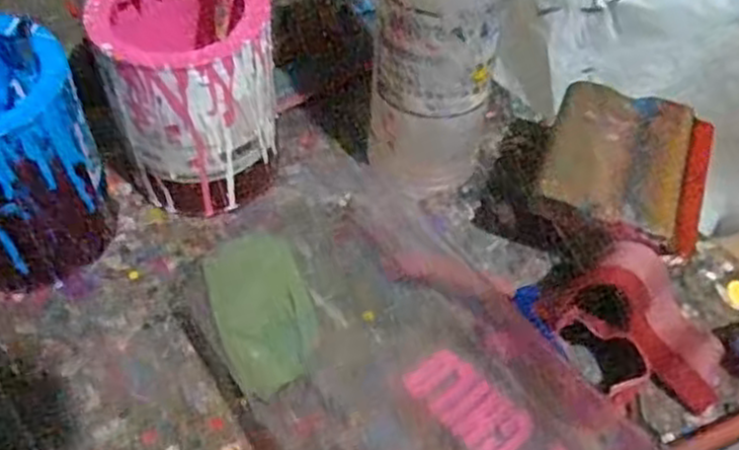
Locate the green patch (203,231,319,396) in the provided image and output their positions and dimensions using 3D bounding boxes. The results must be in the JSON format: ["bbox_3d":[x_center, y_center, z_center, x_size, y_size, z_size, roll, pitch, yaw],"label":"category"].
[{"bbox_3d":[-0.068,0.052,0.493,0.060,0.005,0.115,-15,54,-14],"label":"green patch"}]

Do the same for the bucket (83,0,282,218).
[{"bbox_3d":[-0.120,-0.098,0.525,0.103,0.136,0.120,-11,53,-11],"label":"bucket"}]

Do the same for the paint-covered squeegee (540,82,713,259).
[{"bbox_3d":[0.168,-0.040,0.500,0.101,0.019,0.121,17,53,11],"label":"paint-covered squeegee"}]

